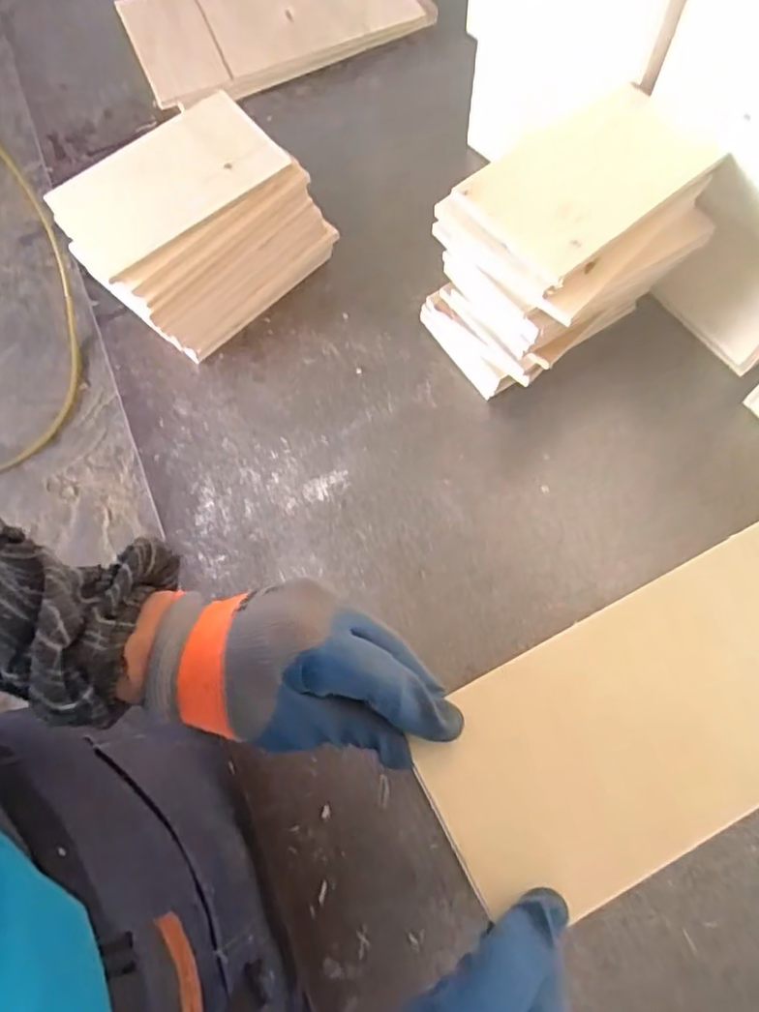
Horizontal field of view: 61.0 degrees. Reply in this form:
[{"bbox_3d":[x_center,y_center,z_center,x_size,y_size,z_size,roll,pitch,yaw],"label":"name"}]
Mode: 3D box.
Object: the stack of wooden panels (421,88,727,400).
[{"bbox_3d":[0.162,-0.215,0.586,0.195,0.177,0.144,-38,71,-11],"label":"stack of wooden panels"}]

